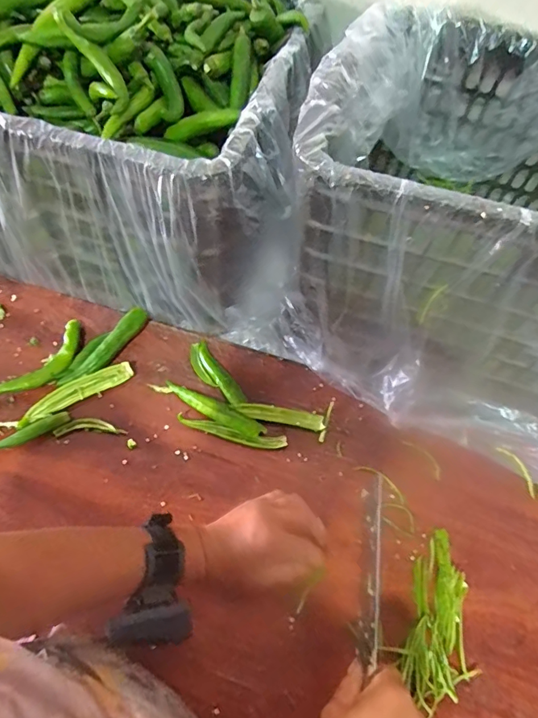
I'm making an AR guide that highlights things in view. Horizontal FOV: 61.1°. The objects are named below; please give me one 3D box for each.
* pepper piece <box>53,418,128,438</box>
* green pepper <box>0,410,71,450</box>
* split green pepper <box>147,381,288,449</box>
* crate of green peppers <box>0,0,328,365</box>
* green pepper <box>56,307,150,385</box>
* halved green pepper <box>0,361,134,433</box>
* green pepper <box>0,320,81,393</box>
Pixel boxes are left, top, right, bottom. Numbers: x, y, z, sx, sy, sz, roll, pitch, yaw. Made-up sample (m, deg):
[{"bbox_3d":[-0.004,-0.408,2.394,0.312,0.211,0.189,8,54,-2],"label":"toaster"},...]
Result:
[{"bbox_3d":[-0.205,0.078,0.524,0.078,0.008,0.019,-2,59,-6],"label":"pepper piece"},{"bbox_3d":[-0.273,0.085,0.511,0.097,0.010,0.016,-27,64,-19],"label":"green pepper"},{"bbox_3d":[-0.063,0.070,0.538,0.169,0.017,0.043,24,60,10],"label":"split green pepper"},{"bbox_3d":[-0.176,-0.275,0.579,0.487,0.281,0.365,14,58,4],"label":"crate of green peppers"},{"bbox_3d":[-0.200,-0.013,0.566,0.025,0.029,0.134,34,62,16],"label":"green pepper"},{"bbox_3d":[-0.240,0.045,0.537,0.160,0.015,0.024,-27,64,-19],"label":"halved green pepper"},{"bbox_3d":[-0.274,0.008,0.550,0.047,0.020,0.133,36,63,17],"label":"green pepper"}]

